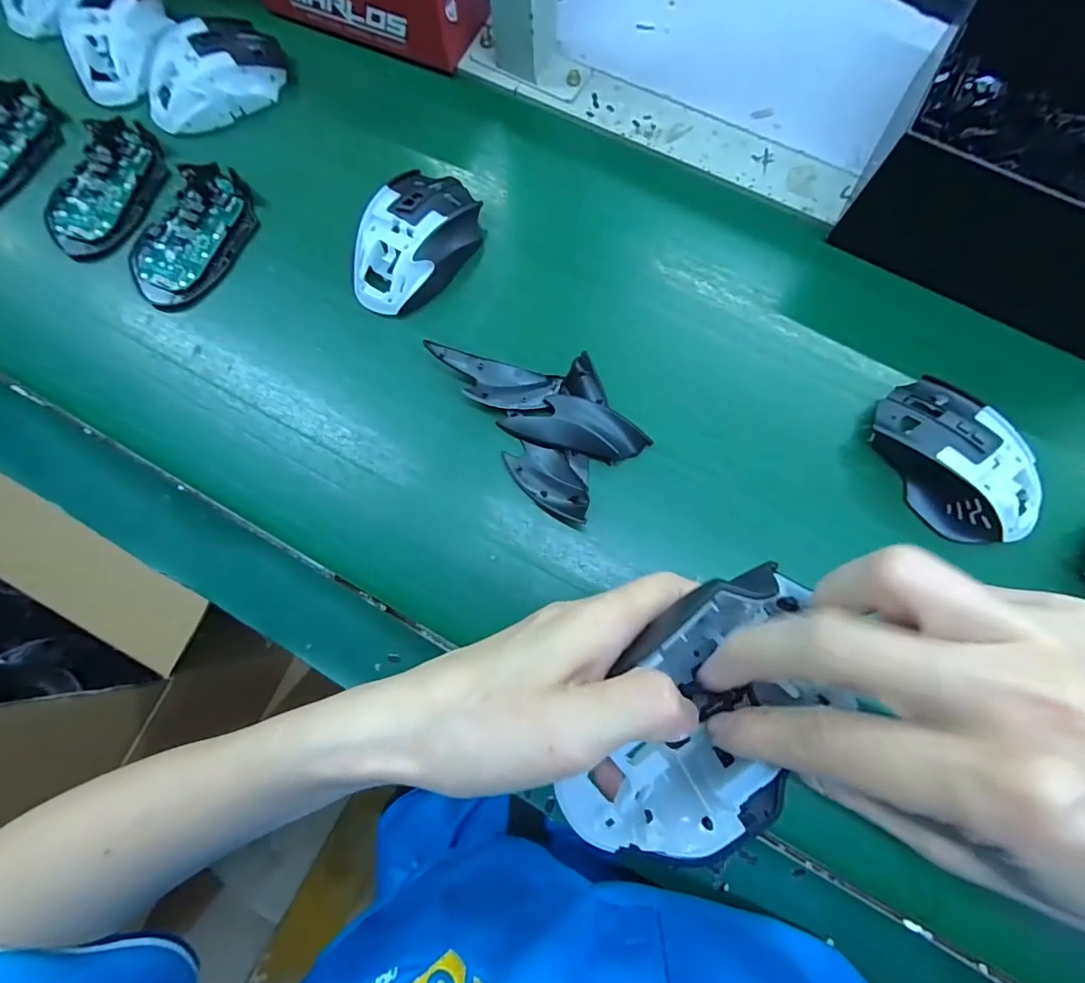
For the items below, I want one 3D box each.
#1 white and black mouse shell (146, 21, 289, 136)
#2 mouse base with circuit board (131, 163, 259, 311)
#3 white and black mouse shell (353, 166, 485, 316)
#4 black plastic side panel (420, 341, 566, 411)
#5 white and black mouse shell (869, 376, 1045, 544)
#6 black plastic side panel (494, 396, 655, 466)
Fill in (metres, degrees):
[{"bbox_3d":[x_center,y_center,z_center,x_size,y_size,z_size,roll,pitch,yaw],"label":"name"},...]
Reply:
[{"bbox_3d":[-0.265,-0.336,0.398,0.117,0.041,0.062,-40,79,-8],"label":"white and black mouse shell"},{"bbox_3d":[-0.263,-0.193,0.371,0.063,0.020,0.113,33,79,8],"label":"mouse base with circuit board"},{"bbox_3d":[-0.091,-0.184,0.360,0.065,0.037,0.113,23,78,6],"label":"white and black mouse shell"},{"bbox_3d":[-0.033,-0.075,0.333,0.087,0.024,0.033,13,77,4],"label":"black plastic side panel"},{"bbox_3d":[0.264,-0.019,0.315,0.061,0.041,0.112,-28,78,-6],"label":"white and black mouse shell"},{"bbox_3d":[0.022,-0.044,0.330,0.095,0.012,0.035,13,77,4],"label":"black plastic side panel"}]

